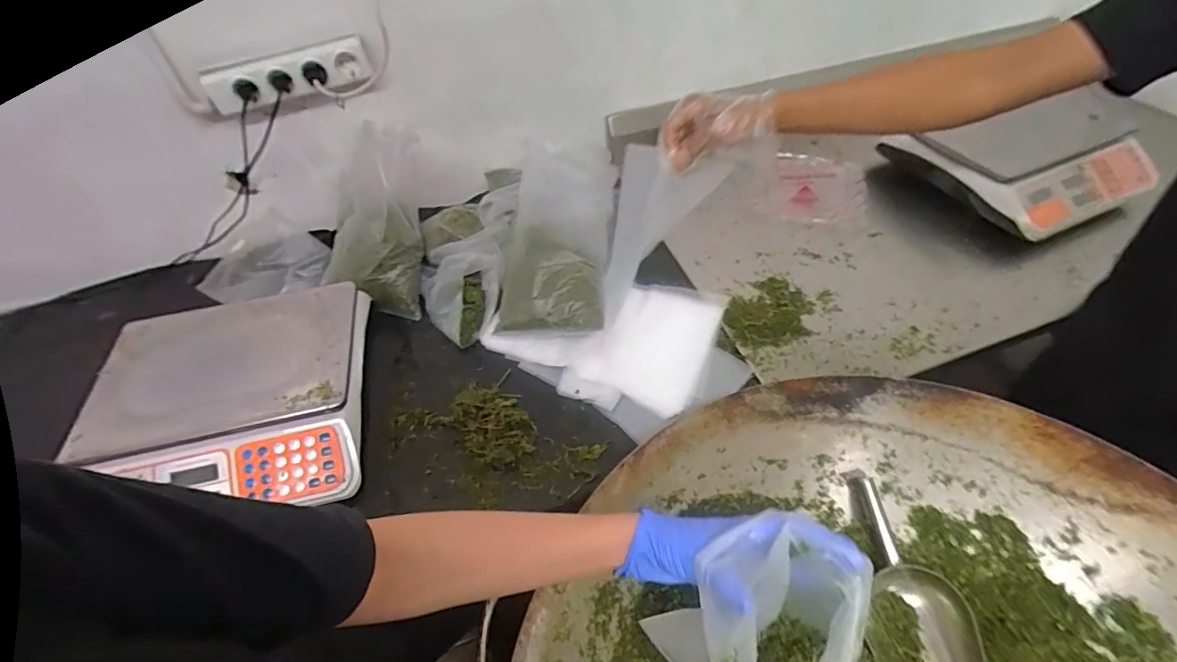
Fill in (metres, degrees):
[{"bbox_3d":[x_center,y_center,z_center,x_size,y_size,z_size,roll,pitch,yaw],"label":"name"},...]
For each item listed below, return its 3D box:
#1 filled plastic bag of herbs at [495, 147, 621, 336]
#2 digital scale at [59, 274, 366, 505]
[{"bbox_3d":[-0.050,-0.162,0.837,0.175,0.060,0.352,4,71,7],"label":"filled plastic bag of herbs"},{"bbox_3d":[-0.460,0.078,0.659,0.316,0.091,0.306,-10,49,-5],"label":"digital scale"}]

